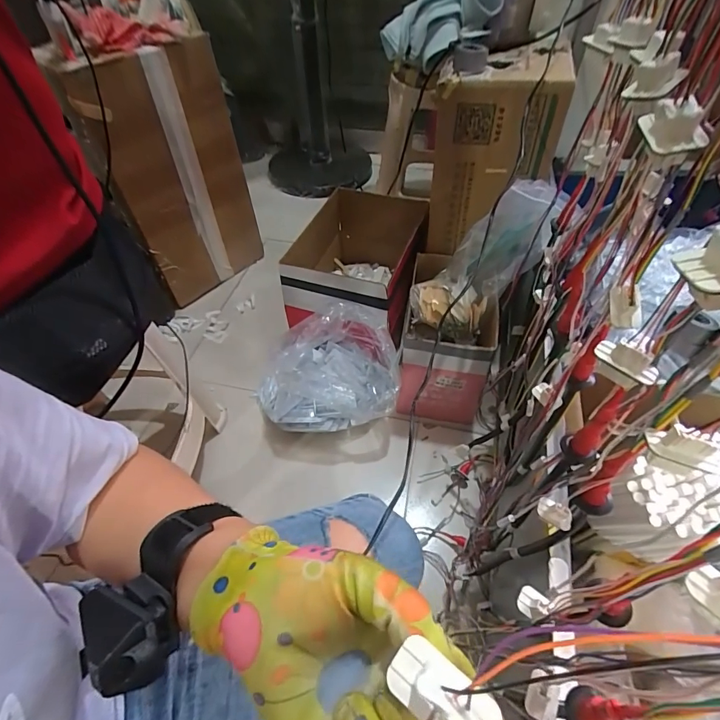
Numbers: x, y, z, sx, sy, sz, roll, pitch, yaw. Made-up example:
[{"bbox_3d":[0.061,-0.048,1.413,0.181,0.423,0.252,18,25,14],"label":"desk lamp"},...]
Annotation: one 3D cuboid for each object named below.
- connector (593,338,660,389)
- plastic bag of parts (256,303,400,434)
[{"bbox_3d":[0.189,0.001,0.290,0.041,0.031,0.018,34,60,26],"label":"connector"},{"bbox_3d":[-0.077,0.024,0.866,0.301,0.185,0.198,1,51,3],"label":"plastic bag of parts"}]

